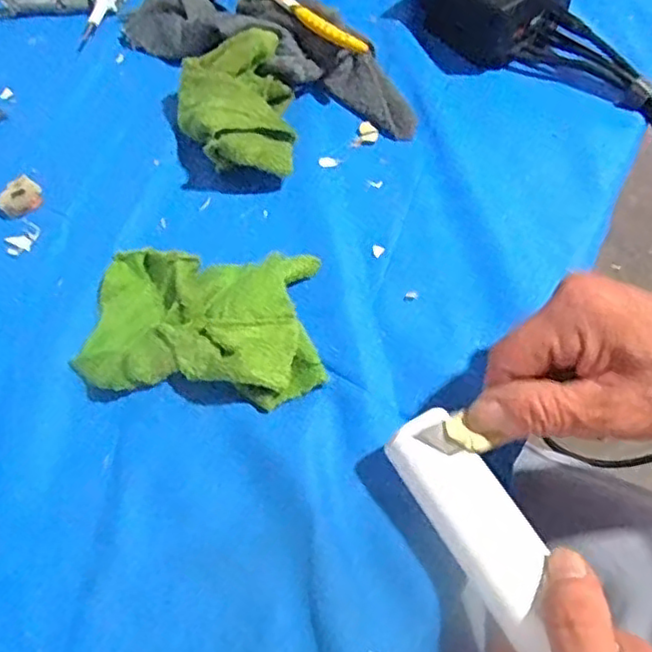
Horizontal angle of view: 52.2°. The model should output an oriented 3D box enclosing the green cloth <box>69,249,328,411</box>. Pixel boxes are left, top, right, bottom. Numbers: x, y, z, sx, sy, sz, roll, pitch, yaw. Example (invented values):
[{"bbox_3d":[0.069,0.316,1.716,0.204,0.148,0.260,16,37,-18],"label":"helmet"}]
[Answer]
[{"bbox_3d":[-0.068,-0.005,0.358,0.127,0.027,0.086,1,63,4],"label":"green cloth"}]

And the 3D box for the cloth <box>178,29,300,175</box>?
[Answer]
[{"bbox_3d":[-0.059,-0.140,0.428,0.071,0.033,0.108,-5,62,1],"label":"cloth"}]

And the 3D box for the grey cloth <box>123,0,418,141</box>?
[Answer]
[{"bbox_3d":[-0.035,-0.201,0.459,0.224,0.033,0.080,21,66,13],"label":"grey cloth"}]

